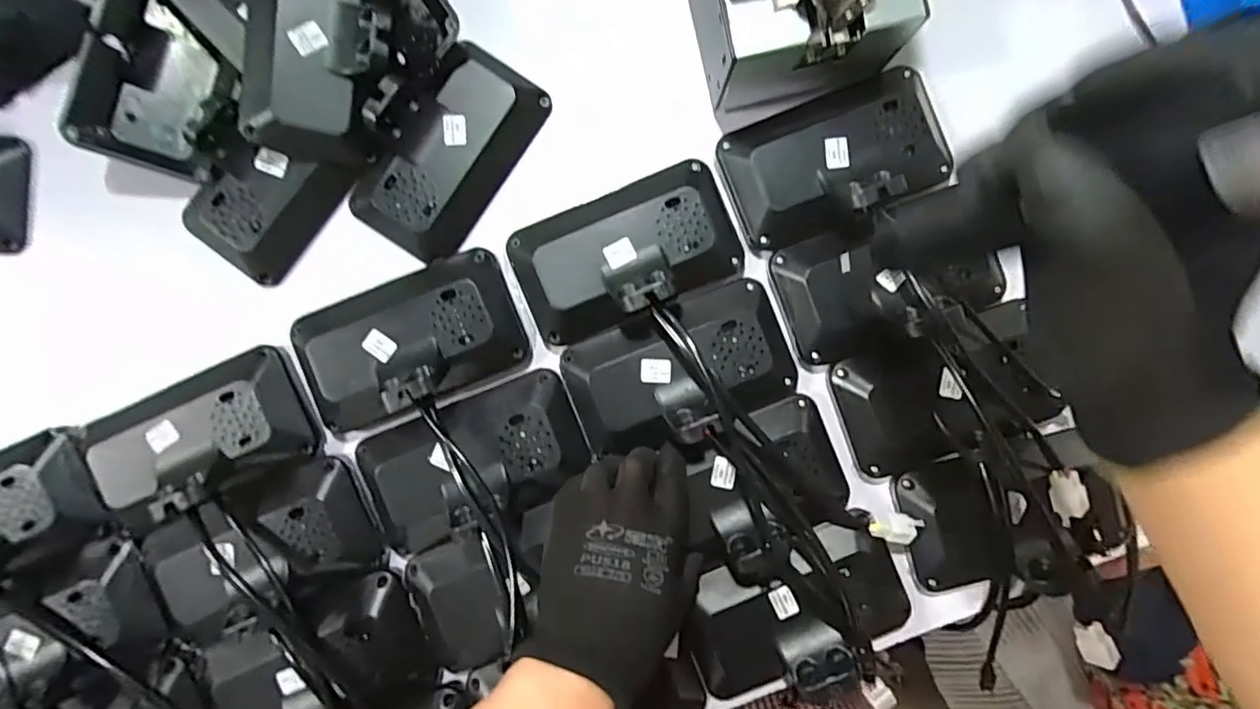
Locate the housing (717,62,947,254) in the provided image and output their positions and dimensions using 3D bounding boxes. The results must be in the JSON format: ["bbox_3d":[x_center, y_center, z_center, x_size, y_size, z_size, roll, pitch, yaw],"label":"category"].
[{"bbox_3d":[0.149,-0.143,0.401,0.161,0.057,0.096,-22,89,0],"label":"housing"}]

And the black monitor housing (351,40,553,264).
[{"bbox_3d":[-0.133,-0.150,0.420,0.081,0.031,0.152,34,90,1],"label":"black monitor housing"}]

